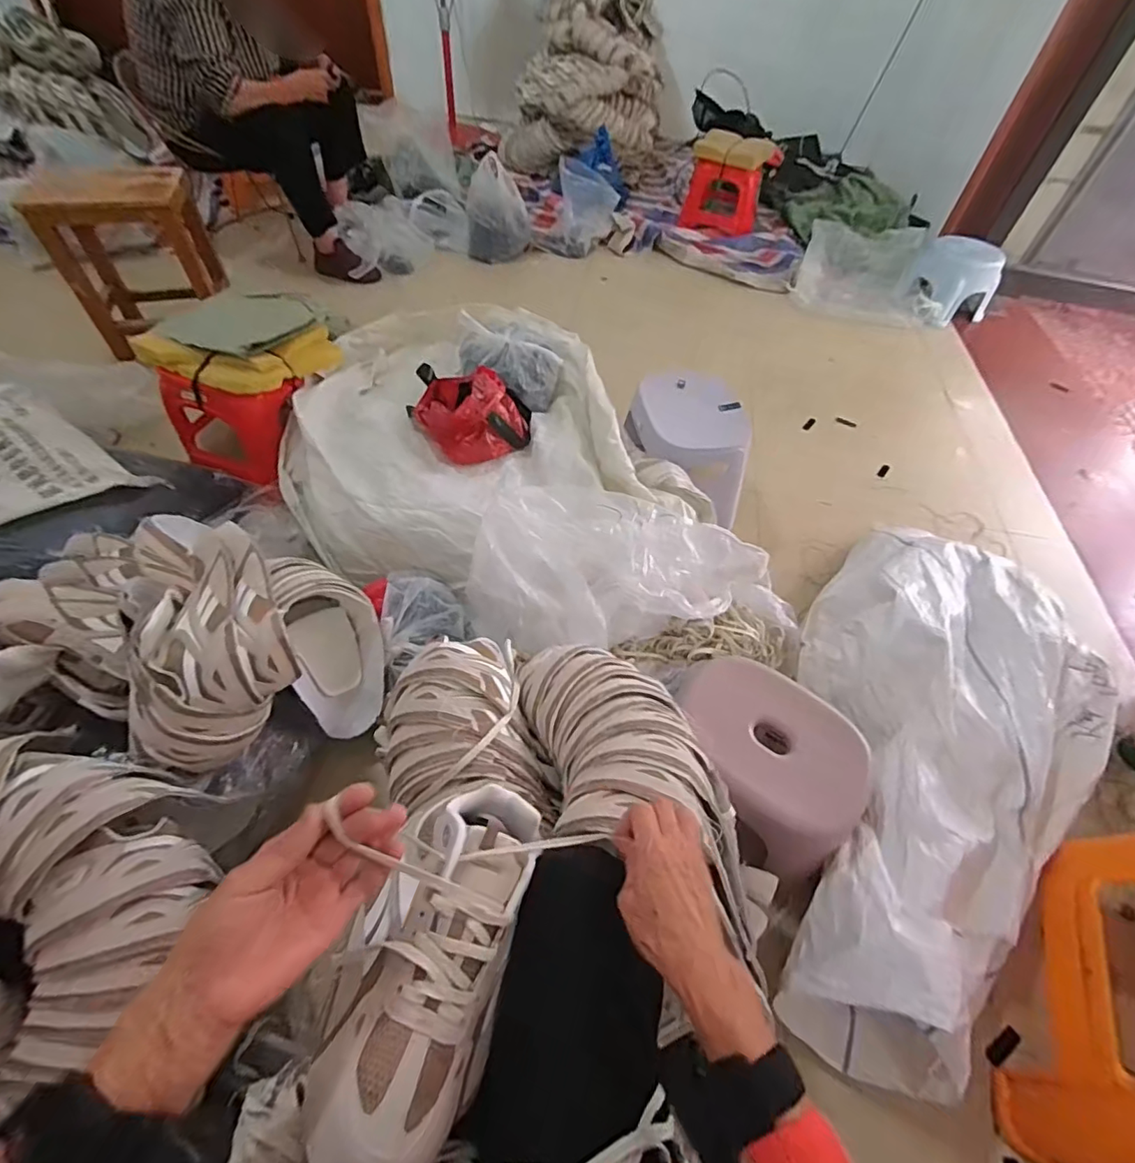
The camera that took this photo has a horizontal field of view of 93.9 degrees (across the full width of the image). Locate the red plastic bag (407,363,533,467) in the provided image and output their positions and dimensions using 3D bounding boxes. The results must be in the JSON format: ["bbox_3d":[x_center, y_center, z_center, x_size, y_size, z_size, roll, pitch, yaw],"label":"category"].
[{"bbox_3d":[-0.203,-0.367,1.098,0.240,0.112,0.239,-8,55,-9],"label":"red plastic bag"}]

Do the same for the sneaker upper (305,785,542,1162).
[{"bbox_3d":[-0.090,0.273,0.399,0.094,0.078,0.244,16,47,8],"label":"sneaker upper"}]

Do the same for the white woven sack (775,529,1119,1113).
[{"bbox_3d":[0.585,0.270,0.838,0.405,0.222,0.865,21,55,11],"label":"white woven sack"}]

